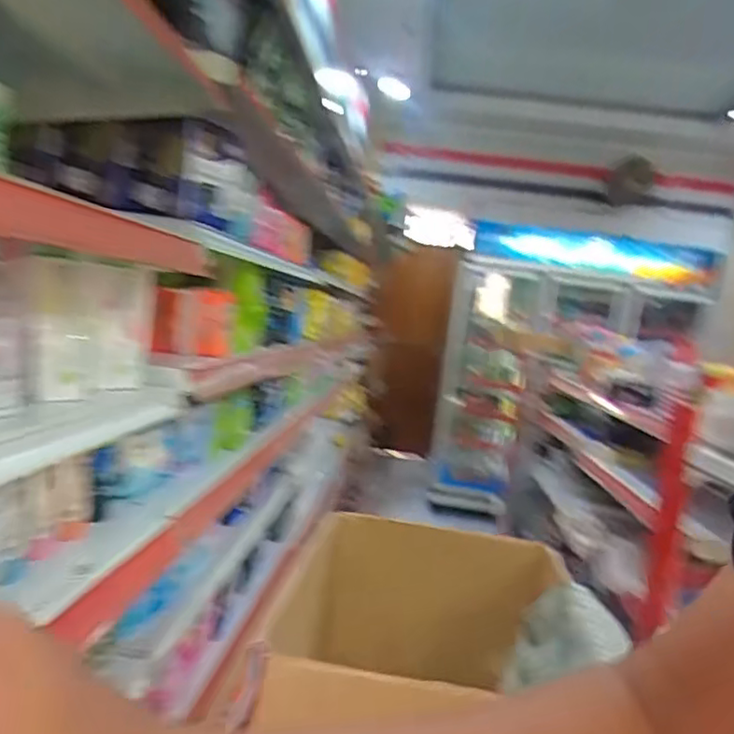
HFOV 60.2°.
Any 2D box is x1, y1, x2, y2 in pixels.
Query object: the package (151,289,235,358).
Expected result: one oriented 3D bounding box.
[{"bbox_3d":[-0.244,-0.063,0.899,0.035,0.096,0.140,23,18,38],"label":"package"}]

